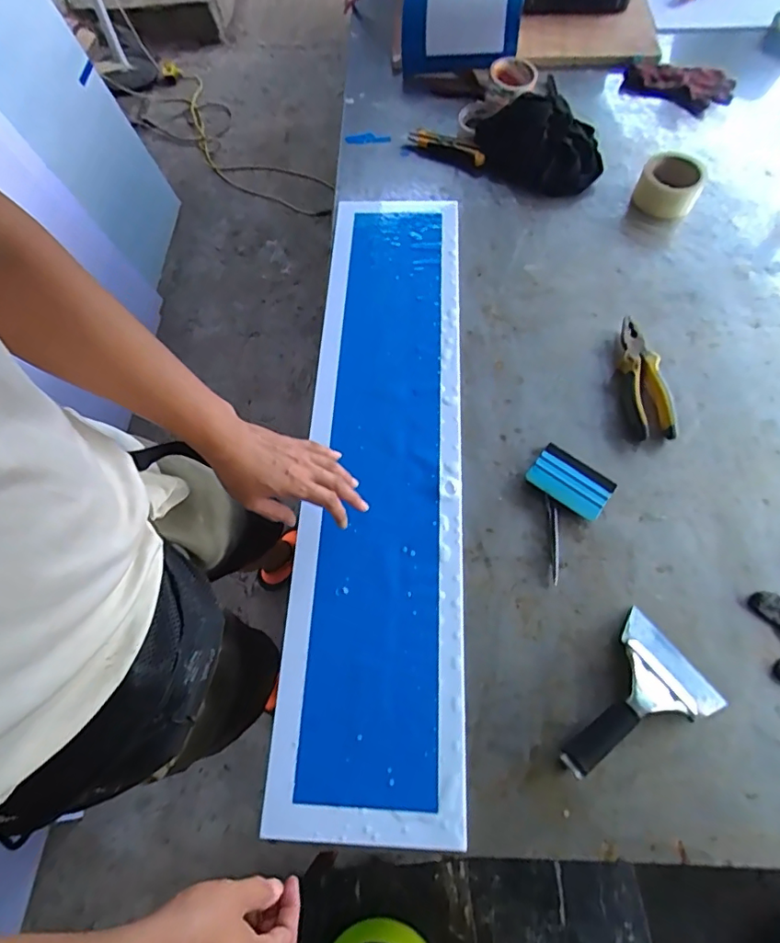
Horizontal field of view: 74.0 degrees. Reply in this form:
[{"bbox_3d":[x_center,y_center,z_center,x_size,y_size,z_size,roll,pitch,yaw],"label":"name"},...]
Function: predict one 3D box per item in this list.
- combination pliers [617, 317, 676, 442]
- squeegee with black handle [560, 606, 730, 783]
[{"bbox_3d":[0.345,-0.131,0.708,0.059,0.028,0.188,-6,65,1],"label":"combination pliers"},{"bbox_3d":[0.248,0.245,0.532,0.175,0.032,0.116,-39,69,-14],"label":"squeegee with black handle"}]

